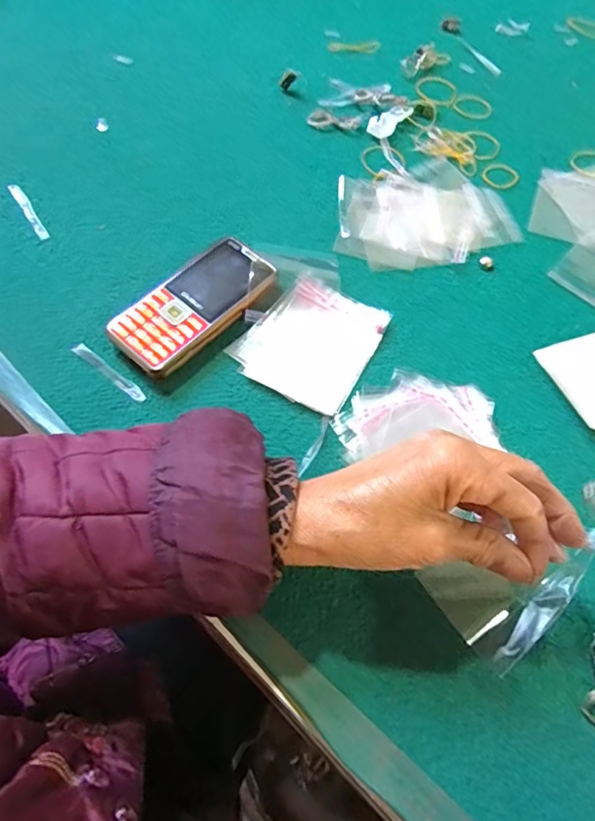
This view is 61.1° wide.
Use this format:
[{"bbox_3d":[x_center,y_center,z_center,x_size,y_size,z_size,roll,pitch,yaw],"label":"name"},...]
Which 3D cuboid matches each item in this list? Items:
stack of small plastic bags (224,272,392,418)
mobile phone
[{"bbox_3d":[0.010,-0.052,0.370,0.087,0.010,0.095,27,66,11],"label":"stack of small plastic bags"},{"bbox_3d":[-0.074,-0.076,0.374,0.060,0.019,0.124,37,68,15],"label":"mobile phone"}]

